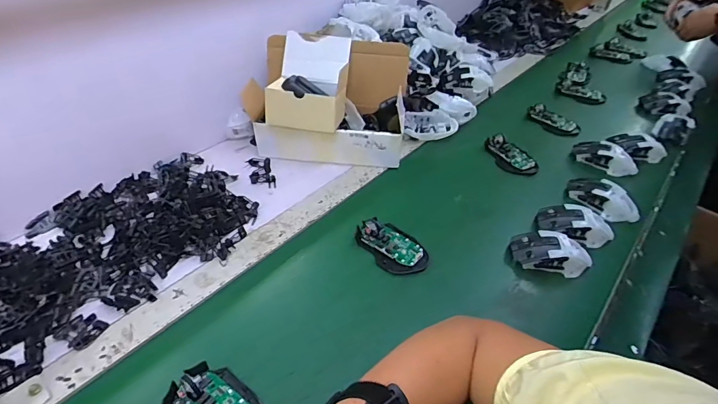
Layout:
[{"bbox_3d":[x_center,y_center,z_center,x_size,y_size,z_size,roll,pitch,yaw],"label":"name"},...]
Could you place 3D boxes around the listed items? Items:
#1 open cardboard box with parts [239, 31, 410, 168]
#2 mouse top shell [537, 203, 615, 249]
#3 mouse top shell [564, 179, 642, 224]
[{"bbox_3d":[-0.051,-0.180,0.737,0.258,0.178,0.143,7,41,4],"label":"open cardboard box with parts"},{"bbox_3d":[0.341,0.030,0.632,0.116,0.033,0.056,14,42,11],"label":"mouse top shell"},{"bbox_3d":[0.409,-0.009,0.681,0.068,0.030,0.114,-28,50,-31],"label":"mouse top shell"}]

